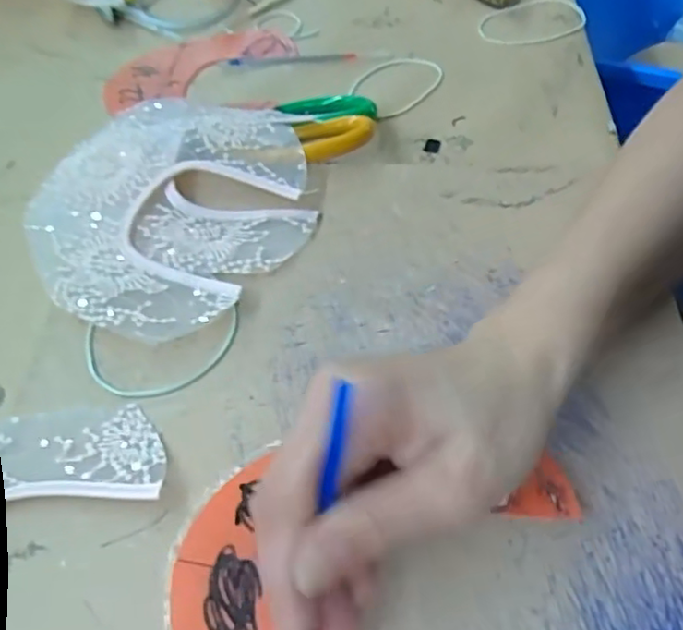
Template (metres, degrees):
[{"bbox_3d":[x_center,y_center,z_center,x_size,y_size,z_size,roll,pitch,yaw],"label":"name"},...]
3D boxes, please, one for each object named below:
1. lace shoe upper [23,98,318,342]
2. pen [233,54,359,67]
[{"bbox_3d":[-0.087,-0.070,0.343,0.147,0.012,0.172,29,61,19],"label":"lace shoe upper"},{"bbox_3d":[-0.037,-0.192,0.470,0.092,0.004,0.008,-1,54,3],"label":"pen"}]

